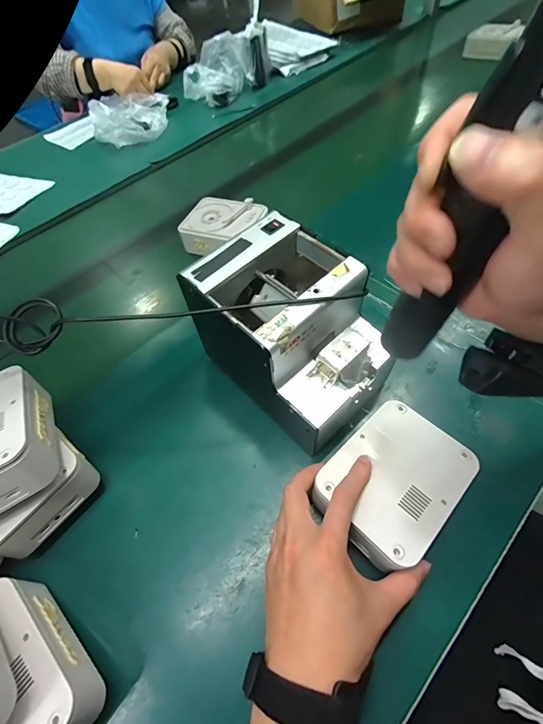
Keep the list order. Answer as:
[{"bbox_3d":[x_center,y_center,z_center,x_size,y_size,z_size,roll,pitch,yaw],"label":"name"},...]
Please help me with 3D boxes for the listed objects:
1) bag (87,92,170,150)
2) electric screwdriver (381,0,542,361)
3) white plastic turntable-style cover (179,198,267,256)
[{"bbox_3d":[-0.337,-0.602,0.841,0.159,0.082,0.202,-8,56,2],"label":"bag"},{"bbox_3d":[0.099,-0.084,0.147,0.030,0.223,0.035,-16,56,-22],"label":"electric screwdriver"},{"bbox_3d":[-0.080,-0.221,0.569,0.113,0.046,0.096,18,61,18],"label":"white plastic turntable-style cover"}]

